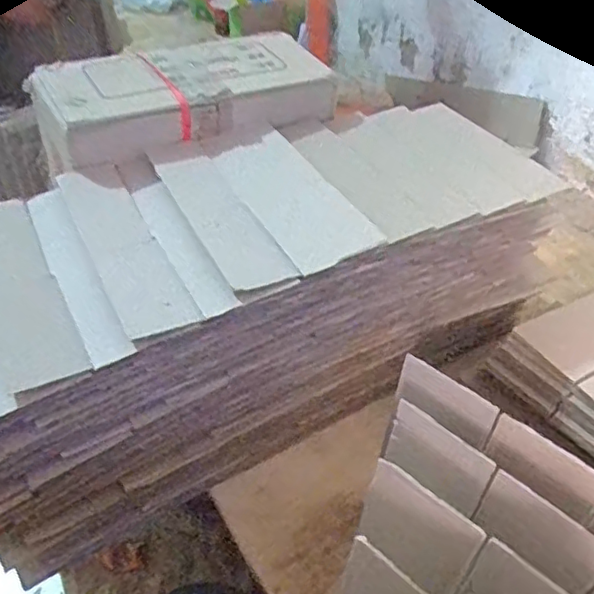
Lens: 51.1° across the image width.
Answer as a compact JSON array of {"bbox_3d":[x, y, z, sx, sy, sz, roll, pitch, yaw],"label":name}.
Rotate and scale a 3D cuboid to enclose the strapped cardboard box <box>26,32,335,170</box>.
[{"bbox_3d":[-0.104,-0.201,0.617,0.276,0.053,0.148,-21,48,-22],"label":"strapped cardboard box"}]

